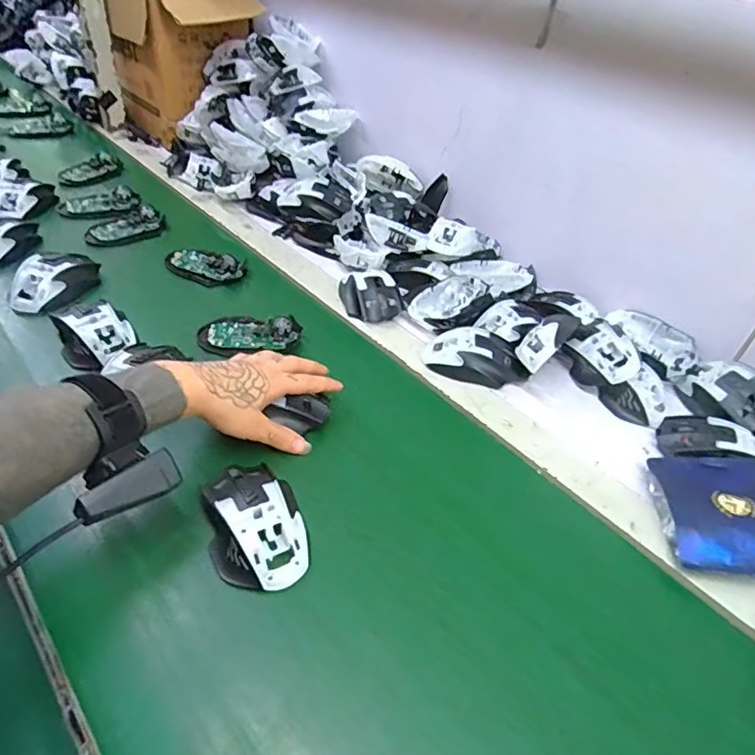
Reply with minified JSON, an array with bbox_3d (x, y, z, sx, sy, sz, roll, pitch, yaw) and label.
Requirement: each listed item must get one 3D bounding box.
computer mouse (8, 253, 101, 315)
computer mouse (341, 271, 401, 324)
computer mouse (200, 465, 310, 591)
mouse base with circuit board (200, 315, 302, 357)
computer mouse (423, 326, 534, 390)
[{"bbox_3d":[-0.397,-0.121,0.651,0.063,0.043,0.112,25,46,19],"label":"computer mouse"},{"bbox_3d":[-0.008,-0.109,0.689,0.070,0.033,0.084,-8,45,-16],"label":"computer mouse"},{"bbox_3d":[-0.100,0.115,0.429,0.071,0.035,0.111,-14,47,-21],"label":"computer mouse"},{"bbox_3d":[-0.150,-0.054,0.624,0.114,0.027,0.059,-1,43,-8],"label":"mouse base with circuit board"},{"bbox_3d":[0.115,-0.028,0.618,0.115,0.031,0.063,13,43,6],"label":"computer mouse"}]

